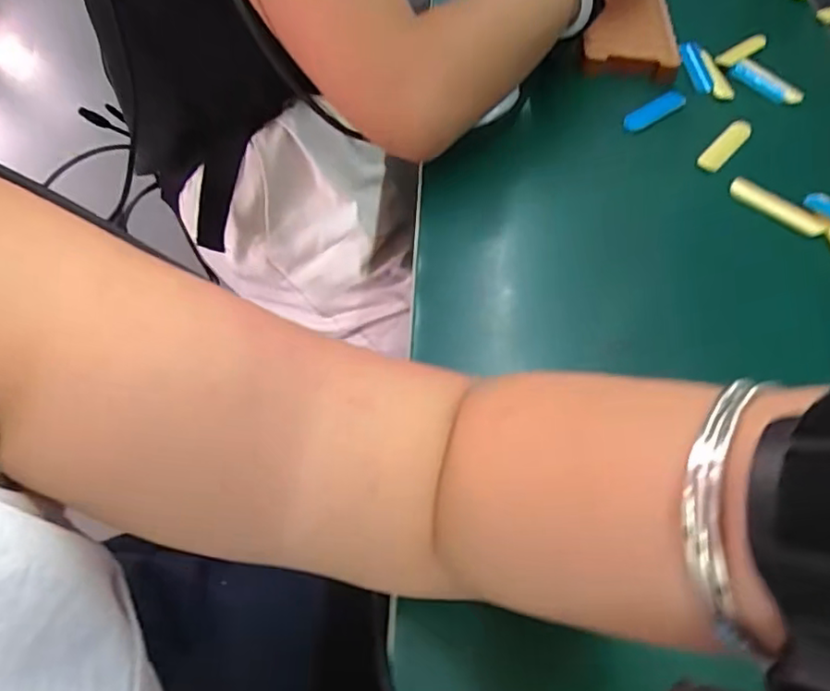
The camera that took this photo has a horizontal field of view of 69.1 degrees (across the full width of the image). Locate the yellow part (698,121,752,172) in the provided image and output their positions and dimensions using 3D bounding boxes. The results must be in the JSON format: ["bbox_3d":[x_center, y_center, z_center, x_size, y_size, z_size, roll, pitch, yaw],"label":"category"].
[{"bbox_3d":[0.221,-0.143,0.427,0.016,0.005,0.064,37,61,19],"label":"yellow part"}]

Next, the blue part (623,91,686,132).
[{"bbox_3d":[0.176,-0.174,0.443,0.060,0.004,0.015,-30,63,-22],"label":"blue part"}]

